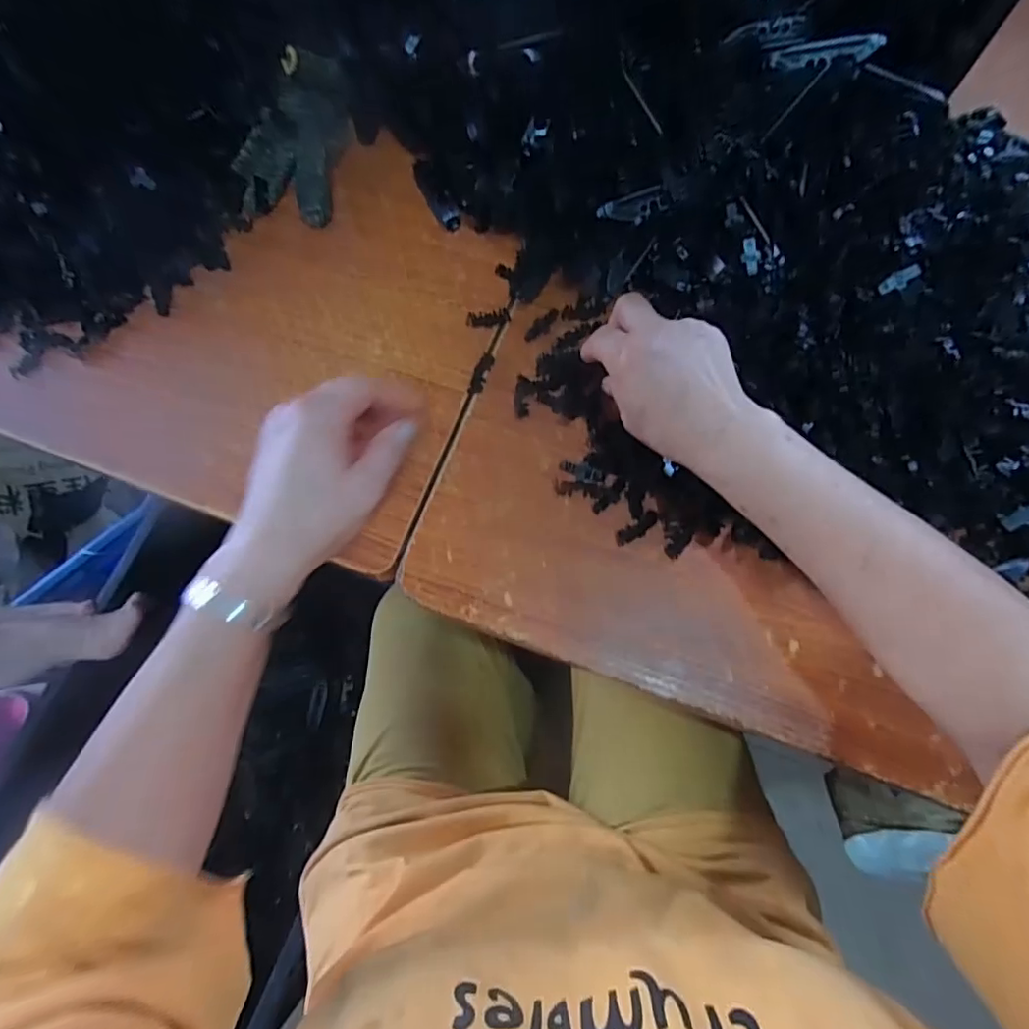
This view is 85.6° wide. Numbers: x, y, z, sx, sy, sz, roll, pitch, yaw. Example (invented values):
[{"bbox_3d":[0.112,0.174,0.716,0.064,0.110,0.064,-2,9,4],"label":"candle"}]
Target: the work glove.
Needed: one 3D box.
[{"bbox_3d":[-0.199,-0.345,0.505,0.091,0.038,0.164,9,75,5],"label":"work glove"}]

